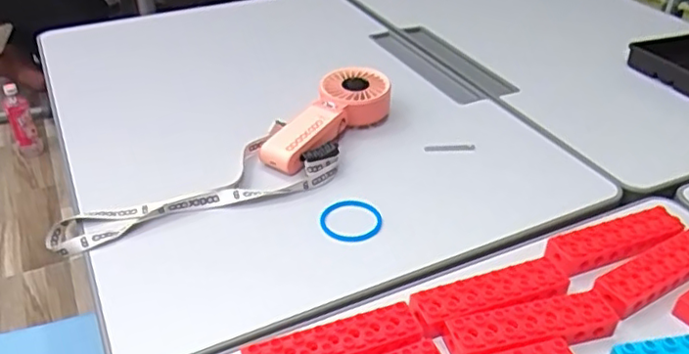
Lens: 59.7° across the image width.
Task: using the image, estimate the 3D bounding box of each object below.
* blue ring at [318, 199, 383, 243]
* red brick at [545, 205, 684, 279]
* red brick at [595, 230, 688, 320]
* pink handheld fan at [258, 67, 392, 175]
[{"bbox_3d":[0.006,0.040,0.553,0.056,0.009,0.056,-1,39,0],"label":"blue ring"},{"bbox_3d":[0.236,0.056,0.521,0.127,0.017,0.039,-14,38,-20],"label":"red brick"},{"bbox_3d":[0.255,0.077,0.489,0.129,0.019,0.034,-19,40,-26],"label":"red brick"},{"bbox_3d":[-0.020,-0.065,0.657,0.072,0.043,0.173,24,41,28],"label":"pink handheld fan"}]

